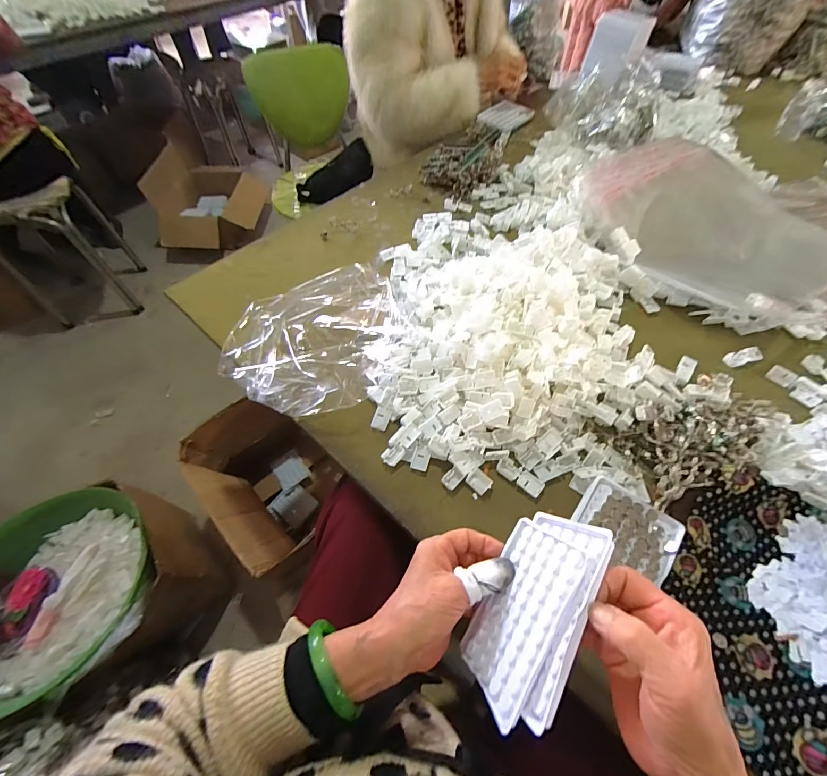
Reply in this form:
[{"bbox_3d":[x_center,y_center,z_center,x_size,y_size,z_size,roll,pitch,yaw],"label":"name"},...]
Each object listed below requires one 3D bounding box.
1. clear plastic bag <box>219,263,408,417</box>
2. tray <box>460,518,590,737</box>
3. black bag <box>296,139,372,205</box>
[{"bbox_3d":[-0.126,-0.083,0.498,0.181,0.094,0.230,20,60,12],"label":"clear plastic bag"},{"bbox_3d":[0.082,0.170,0.285,0.006,0.091,0.124,34,77,-8],"label":"tray"},{"bbox_3d":[-0.268,-0.722,1.267,0.284,0.107,0.055,-31,61,5],"label":"black bag"}]

